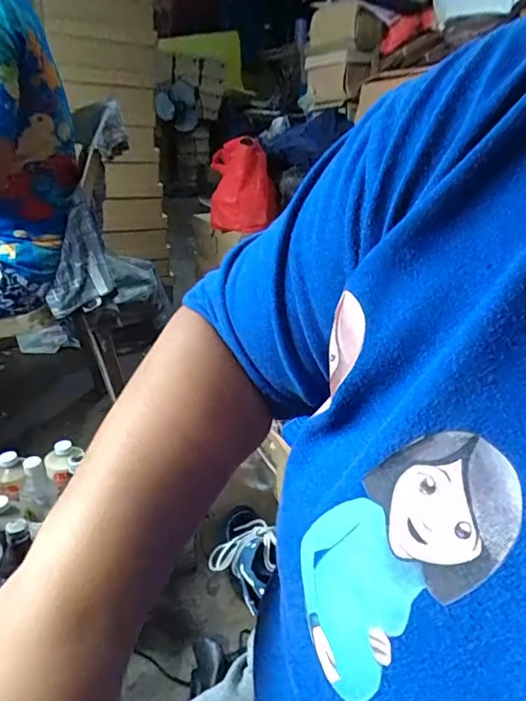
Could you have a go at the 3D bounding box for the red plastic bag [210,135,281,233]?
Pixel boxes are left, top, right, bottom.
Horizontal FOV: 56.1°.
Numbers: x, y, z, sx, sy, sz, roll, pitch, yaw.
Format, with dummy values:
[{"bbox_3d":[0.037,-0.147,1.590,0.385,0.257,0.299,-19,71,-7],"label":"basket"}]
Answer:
[{"bbox_3d":[-0.044,-0.359,1.085,0.140,0.179,0.099,3,26,-2],"label":"red plastic bag"}]

